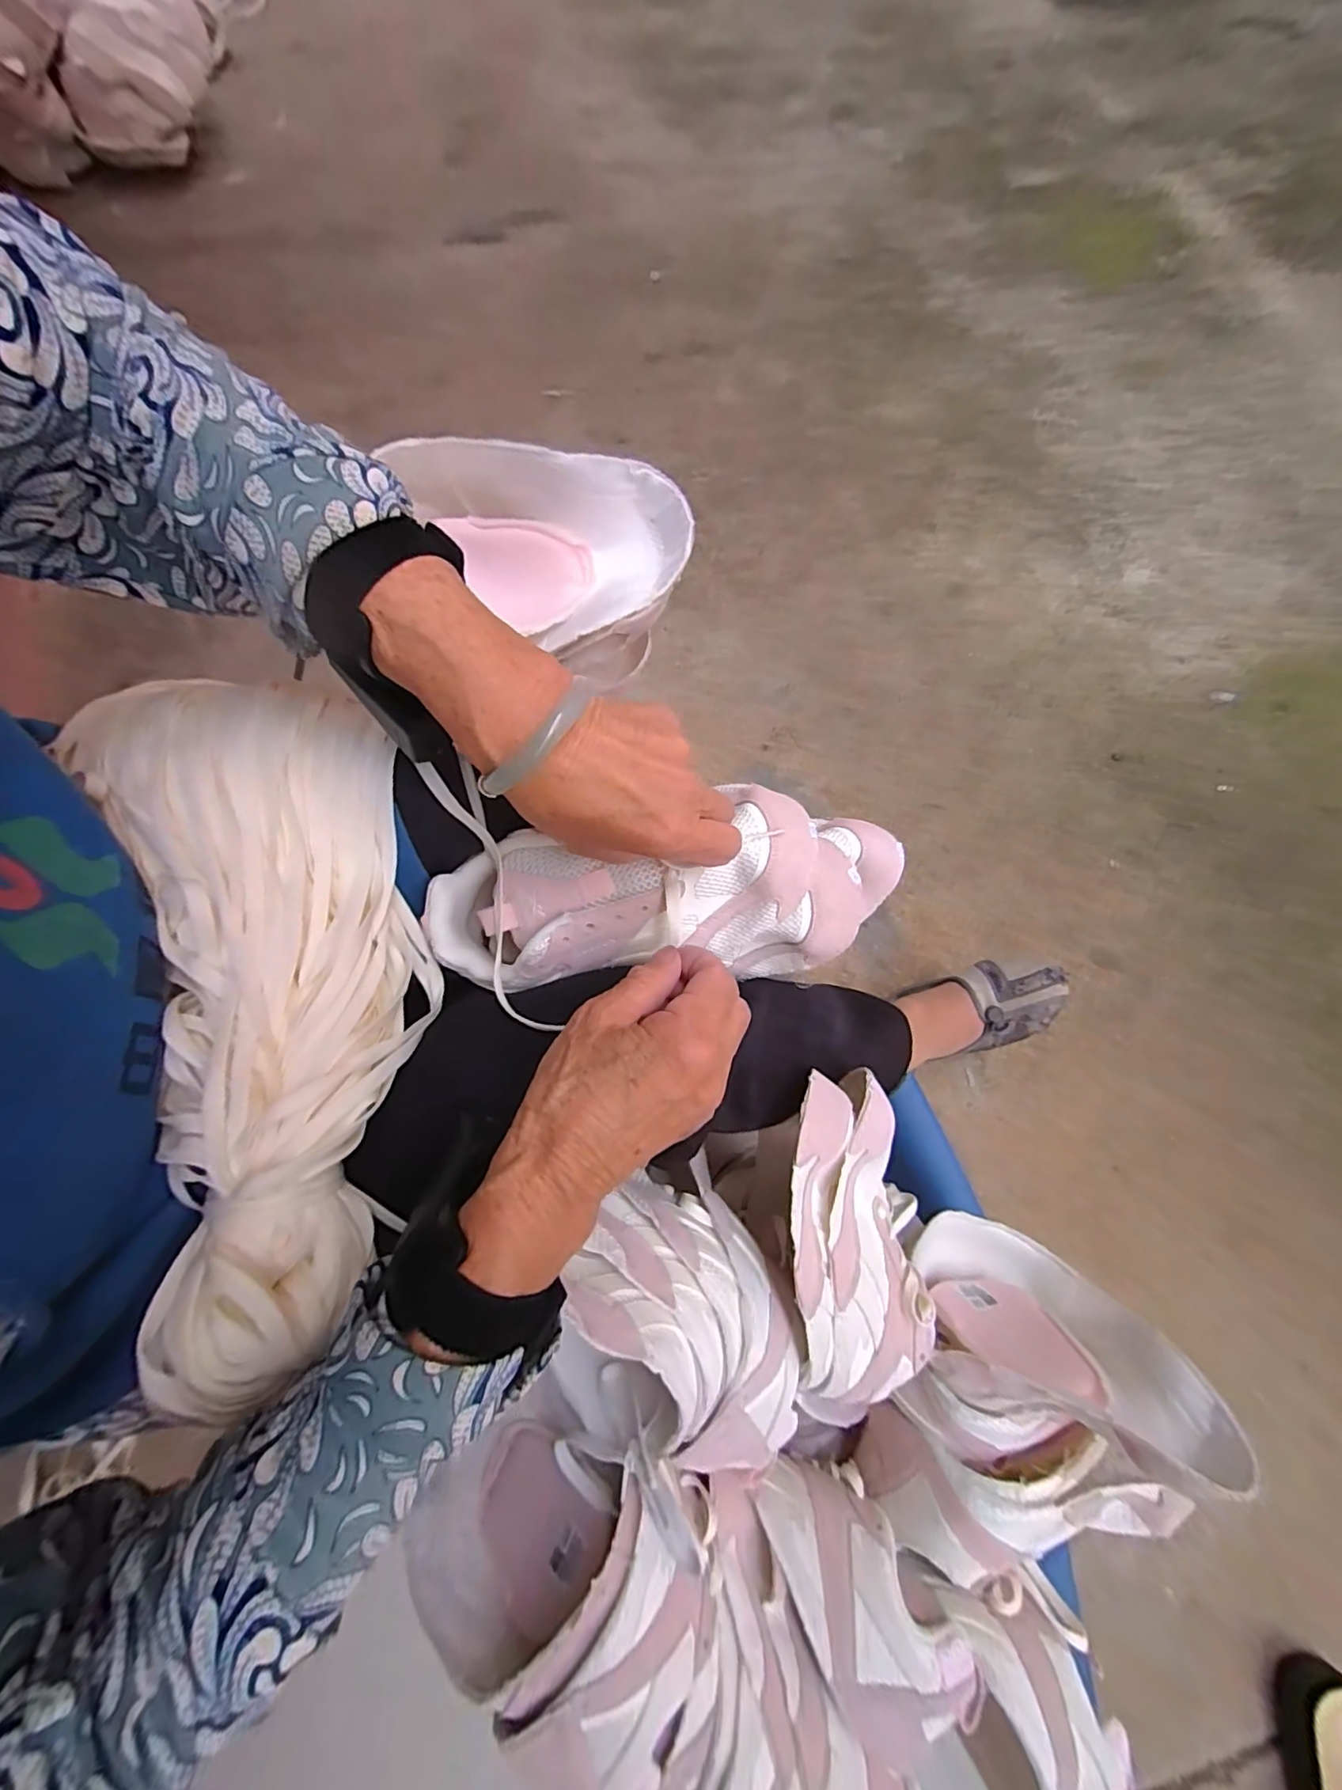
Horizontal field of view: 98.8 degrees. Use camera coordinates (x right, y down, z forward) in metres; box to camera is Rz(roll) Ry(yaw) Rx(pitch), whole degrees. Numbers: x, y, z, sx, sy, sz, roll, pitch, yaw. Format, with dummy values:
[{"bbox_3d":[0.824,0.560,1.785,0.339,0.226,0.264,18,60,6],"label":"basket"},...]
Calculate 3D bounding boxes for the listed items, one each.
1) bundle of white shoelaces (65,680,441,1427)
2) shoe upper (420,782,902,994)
[{"bbox_3d":[-0.206,0.031,0.307,0.144,0.081,0.364,-17,76,-1],"label":"bundle of white shoelaces"},{"bbox_3d":[0.001,-0.002,0.359,0.287,0.084,0.099,-6,76,-3],"label":"shoe upper"}]

